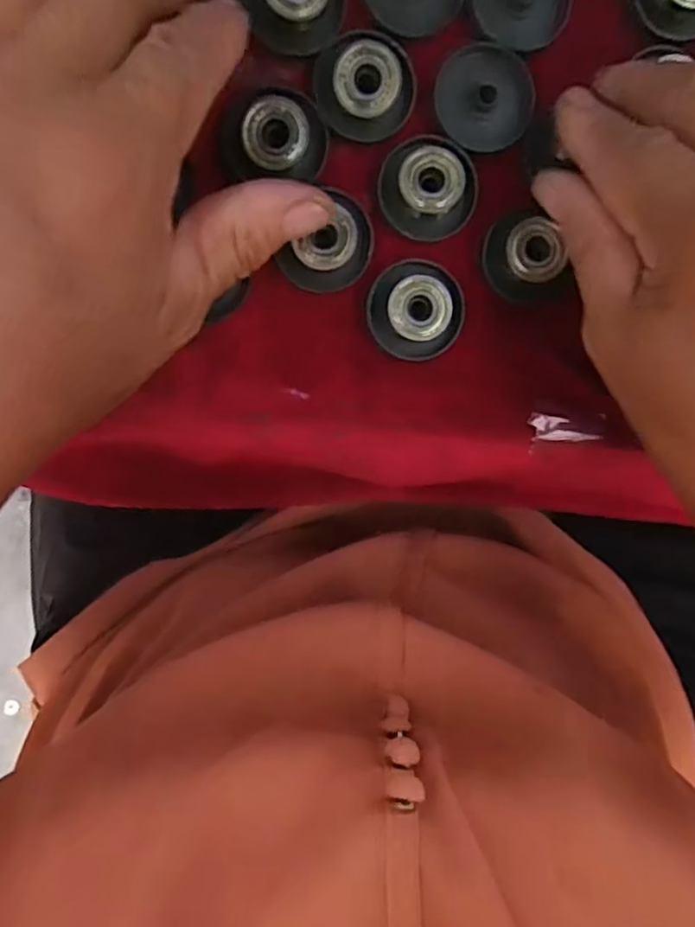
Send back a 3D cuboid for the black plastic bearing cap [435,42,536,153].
[{"bbox_3d":[0.045,-0.120,0.212,0.032,0.006,0.030,-1,97,-6],"label":"black plastic bearing cap"}]

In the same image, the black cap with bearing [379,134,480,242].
[{"bbox_3d":[0.027,-0.091,0.209,0.032,0.011,0.032,-1,97,-6],"label":"black cap with bearing"}]

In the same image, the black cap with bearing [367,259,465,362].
[{"bbox_3d":[0.023,-0.052,0.217,0.032,0.011,0.032,-1,97,-6],"label":"black cap with bearing"}]

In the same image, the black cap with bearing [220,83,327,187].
[{"bbox_3d":[-0.023,-0.106,0.203,0.032,0.015,0.030,-1,97,-6],"label":"black cap with bearing"}]

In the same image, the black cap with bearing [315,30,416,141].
[{"bbox_3d":[0.006,-0.120,0.203,0.032,0.009,0.030,-1,97,-6],"label":"black cap with bearing"}]

